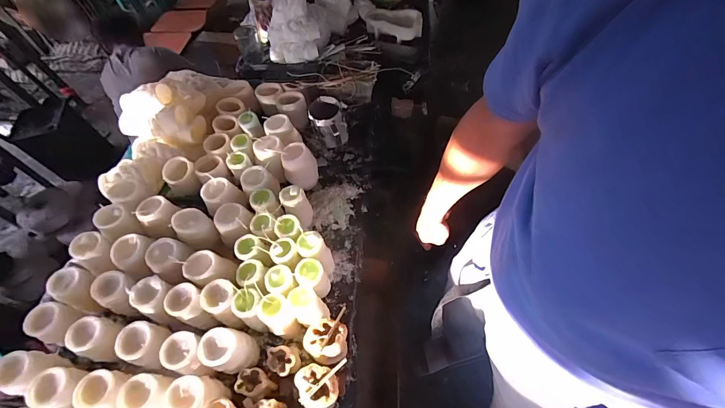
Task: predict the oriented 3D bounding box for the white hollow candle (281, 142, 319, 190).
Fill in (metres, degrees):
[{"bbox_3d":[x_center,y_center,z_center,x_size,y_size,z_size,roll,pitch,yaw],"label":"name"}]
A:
[{"bbox_3d":[-0.148,-0.087,0.819,0.078,0.096,0.072,-16,57,-7],"label":"white hollow candle"}]

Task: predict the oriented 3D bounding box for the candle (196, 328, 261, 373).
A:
[{"bbox_3d":[-0.234,0.257,0.595,0.079,0.089,0.066,11,58,10],"label":"candle"}]

